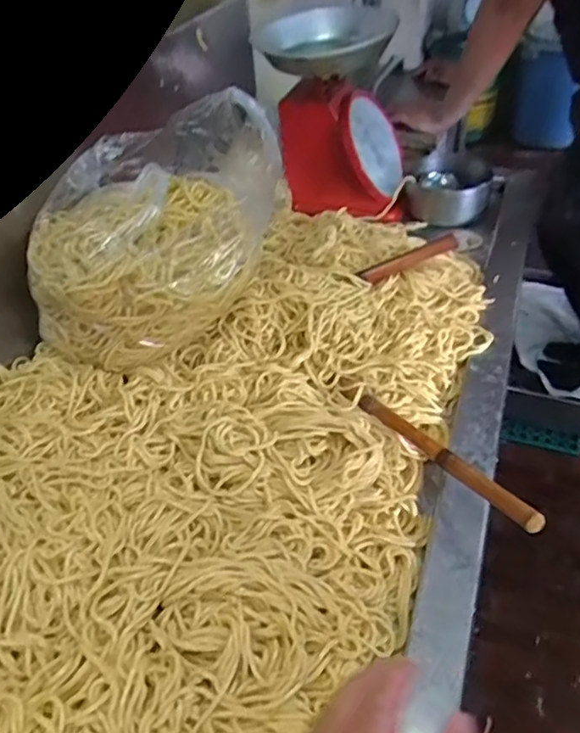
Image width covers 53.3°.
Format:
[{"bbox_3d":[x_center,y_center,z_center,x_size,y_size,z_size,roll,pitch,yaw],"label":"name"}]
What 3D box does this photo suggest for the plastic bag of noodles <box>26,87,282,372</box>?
[{"bbox_3d":[-0.173,-0.179,0.772,0.248,0.222,0.342,7,44,13],"label":"plastic bag of noodles"}]

